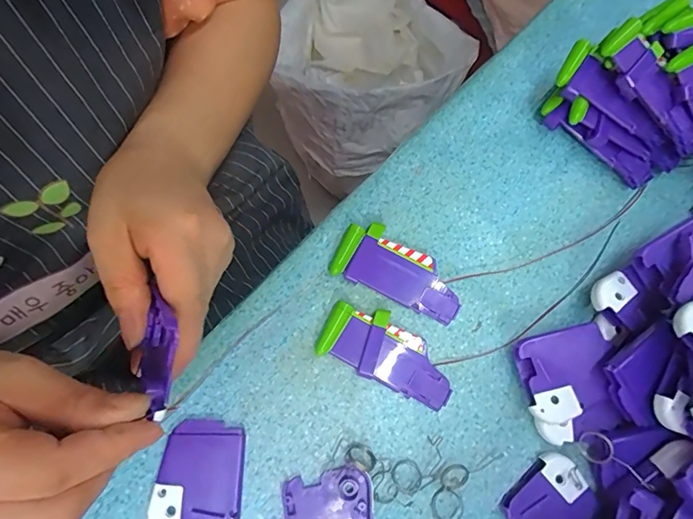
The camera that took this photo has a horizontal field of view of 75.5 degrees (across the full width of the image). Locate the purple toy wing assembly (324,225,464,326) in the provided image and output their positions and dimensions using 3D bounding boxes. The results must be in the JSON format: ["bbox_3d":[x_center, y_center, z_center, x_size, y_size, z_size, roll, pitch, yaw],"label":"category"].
[{"bbox_3d":[0.037,0.008,0.305,0.089,0.013,0.040,25,74,4],"label":"purple toy wing assembly"}]

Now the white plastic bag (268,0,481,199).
[{"bbox_3d":[0.019,-0.354,0.827,0.297,0.218,0.330,-35,79,-12],"label":"white plastic bag"}]

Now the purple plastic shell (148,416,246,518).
[{"bbox_3d":[-0.089,0.129,0.270,0.051,0.007,0.062,2,74,-3],"label":"purple plastic shell"}]

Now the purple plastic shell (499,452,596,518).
[{"bbox_3d":[0.123,0.145,0.268,0.041,0.016,0.049,41,76,9],"label":"purple plastic shell"}]

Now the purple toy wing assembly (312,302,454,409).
[{"bbox_3d":[0.028,0.060,0.291,0.088,0.011,0.041,24,74,4],"label":"purple toy wing assembly"}]

